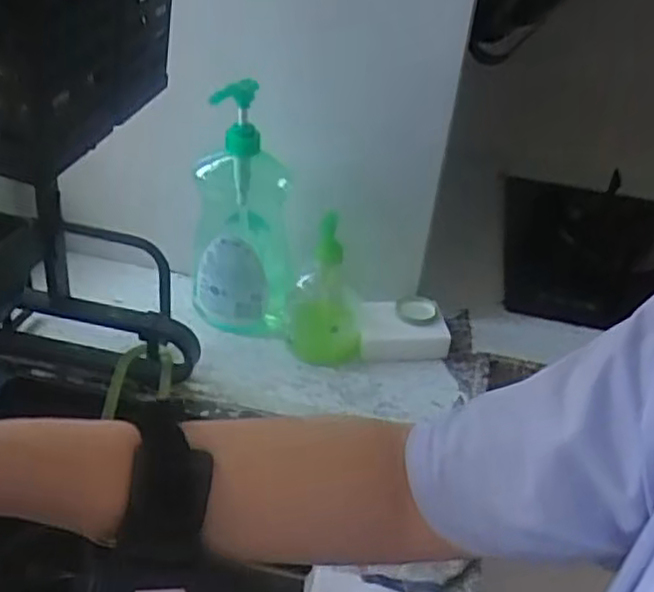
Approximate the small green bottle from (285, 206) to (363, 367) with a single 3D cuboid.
[{"bbox_3d":[0.002,-0.019,0.782,0.080,0.170,0.096,4,34,-3],"label":"small green bottle"}]

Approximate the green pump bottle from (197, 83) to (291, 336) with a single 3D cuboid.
[{"bbox_3d":[-0.088,-0.091,0.773,0.104,0.282,0.083,3,34,-5],"label":"green pump bottle"}]

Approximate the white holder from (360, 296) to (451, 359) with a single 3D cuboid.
[{"bbox_3d":[0.083,0.037,0.830,0.104,0.041,0.077,-2,35,-12],"label":"white holder"}]

